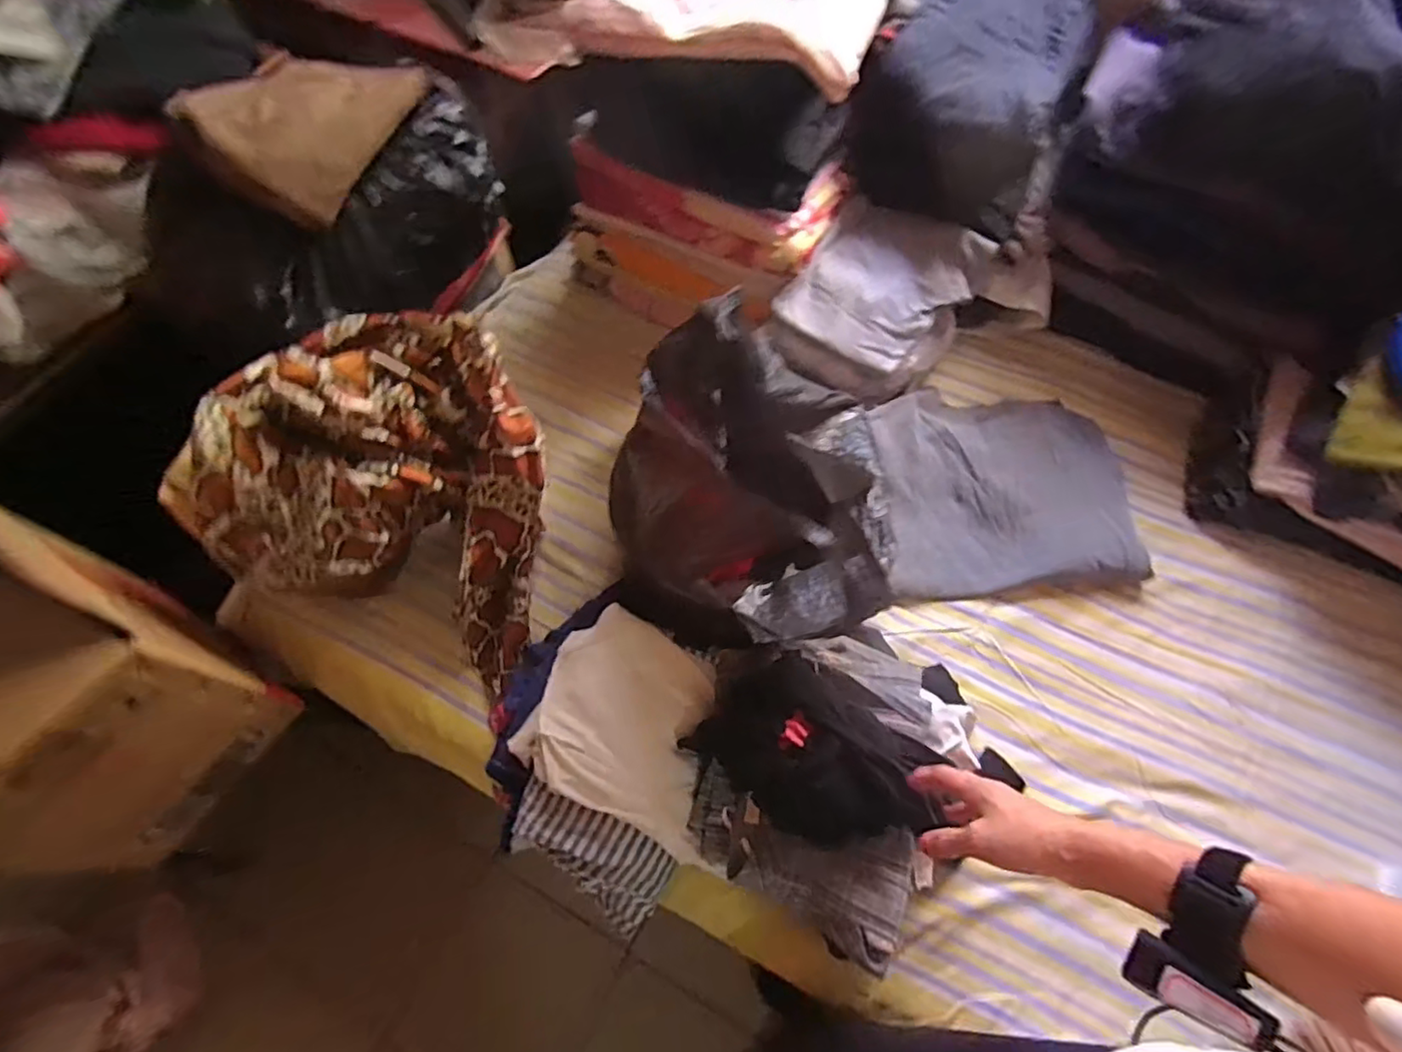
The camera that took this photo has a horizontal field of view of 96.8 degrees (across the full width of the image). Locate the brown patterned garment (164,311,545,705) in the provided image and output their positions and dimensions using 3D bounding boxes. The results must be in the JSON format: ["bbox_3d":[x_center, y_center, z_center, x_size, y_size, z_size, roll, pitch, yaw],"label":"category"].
[{"bbox_3d":[-0.361,-0.051,0.793,0.341,0.298,0.344,19,65,10],"label":"brown patterned garment"}]

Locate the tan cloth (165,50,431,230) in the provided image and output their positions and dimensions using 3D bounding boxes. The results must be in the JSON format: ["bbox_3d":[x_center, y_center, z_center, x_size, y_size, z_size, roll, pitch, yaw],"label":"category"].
[{"bbox_3d":[-0.536,-0.562,0.867,0.259,0.097,0.301,34,68,16],"label":"tan cloth"}]

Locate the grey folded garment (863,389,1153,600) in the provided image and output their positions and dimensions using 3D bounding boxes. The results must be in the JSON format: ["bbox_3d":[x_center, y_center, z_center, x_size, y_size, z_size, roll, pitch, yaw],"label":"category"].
[{"bbox_3d":[0.434,-0.061,0.938,0.406,0.057,0.320,-3,63,-1],"label":"grey folded garment"}]

